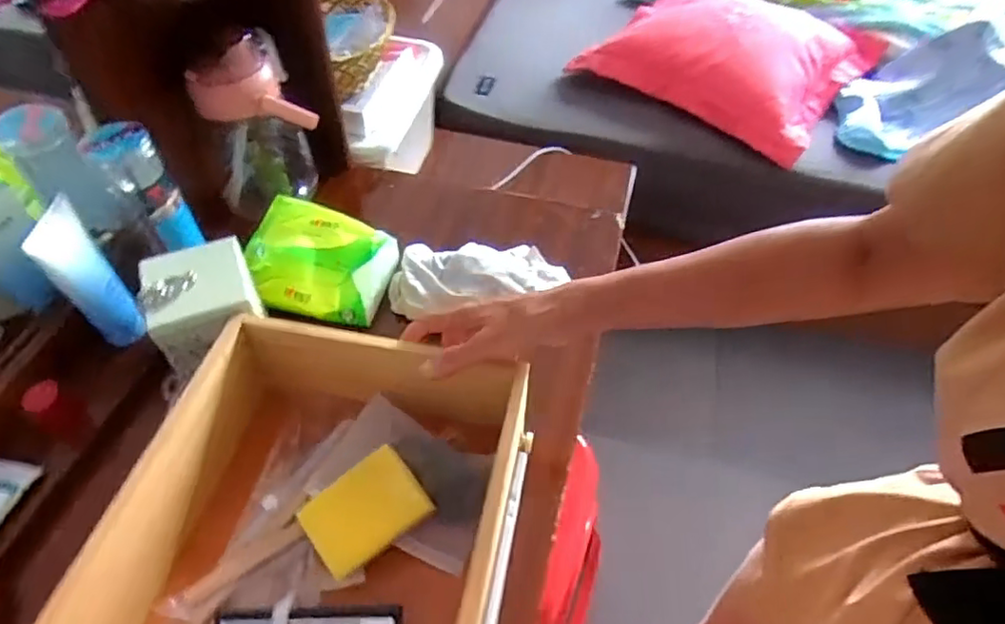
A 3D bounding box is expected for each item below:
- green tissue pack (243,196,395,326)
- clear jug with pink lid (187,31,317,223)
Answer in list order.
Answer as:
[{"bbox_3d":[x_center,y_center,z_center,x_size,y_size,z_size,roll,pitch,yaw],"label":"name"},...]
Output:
[{"bbox_3d":[-0.187,-0.054,0.638,0.139,0.070,0.103,14,53,10],"label":"green tissue pack"},{"bbox_3d":[-0.257,-0.192,0.665,0.085,0.185,0.100,20,54,15],"label":"clear jug with pink lid"}]

